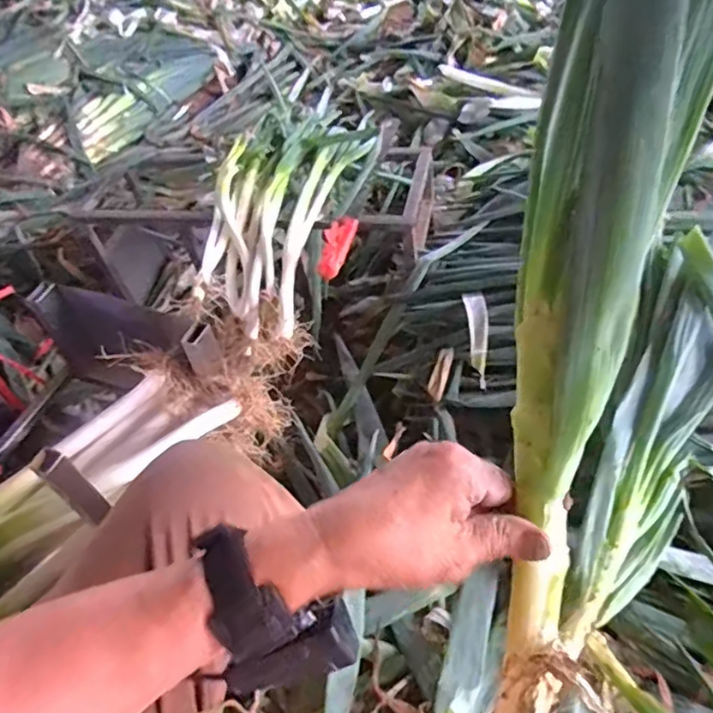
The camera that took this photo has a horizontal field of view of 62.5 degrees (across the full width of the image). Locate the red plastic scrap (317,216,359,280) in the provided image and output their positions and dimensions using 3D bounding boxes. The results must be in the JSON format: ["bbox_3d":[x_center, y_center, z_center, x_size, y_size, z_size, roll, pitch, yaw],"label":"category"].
[{"bbox_3d":[-0.028,-0.176,0.892,0.029,0.066,0.107,11,53,14],"label":"red plastic scrap"}]

